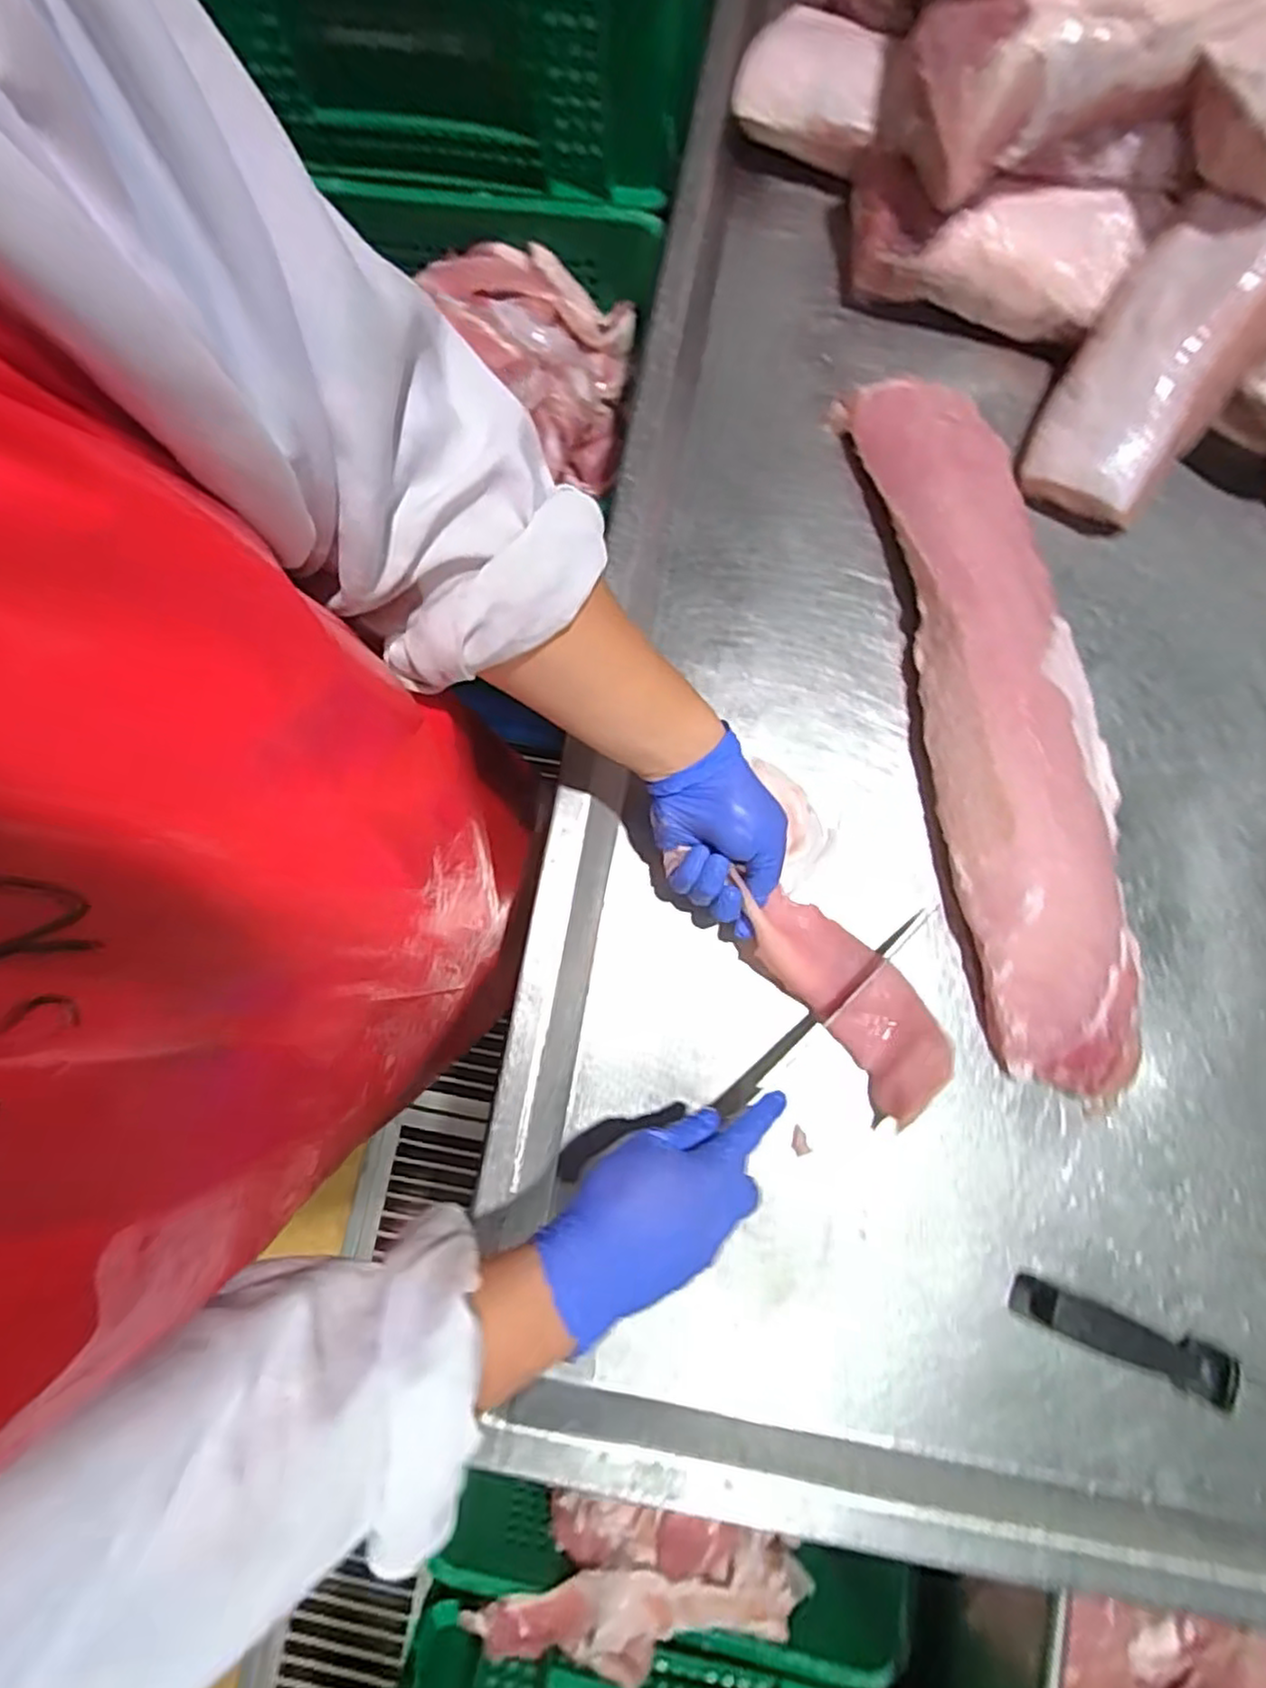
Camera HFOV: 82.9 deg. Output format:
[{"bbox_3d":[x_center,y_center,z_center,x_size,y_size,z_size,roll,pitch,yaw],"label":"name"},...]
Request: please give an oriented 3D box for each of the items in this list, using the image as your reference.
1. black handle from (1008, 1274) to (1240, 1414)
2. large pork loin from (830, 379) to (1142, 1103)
[{"bbox_3d":[0.307,0.311,0.449,0.123,0.028,0.031,21,81,5],"label":"black handle"},{"bbox_3d":[0.283,-0.108,0.541,0.129,0.062,0.556,-8,80,0],"label":"large pork loin"}]

